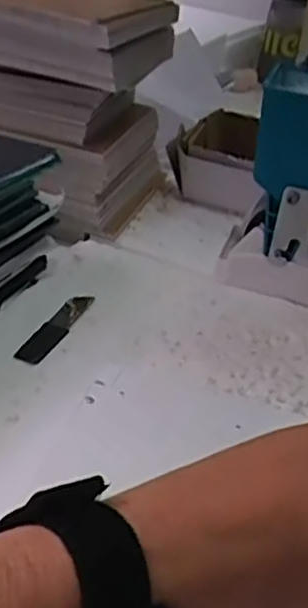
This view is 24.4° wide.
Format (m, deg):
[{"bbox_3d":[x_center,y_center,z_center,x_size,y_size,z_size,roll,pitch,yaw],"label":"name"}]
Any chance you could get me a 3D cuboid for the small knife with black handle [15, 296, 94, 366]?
[{"bbox_3d":[-0.075,0.017,0.556,0.024,0.004,0.102,17,32,14],"label":"small knife with black handle"}]

